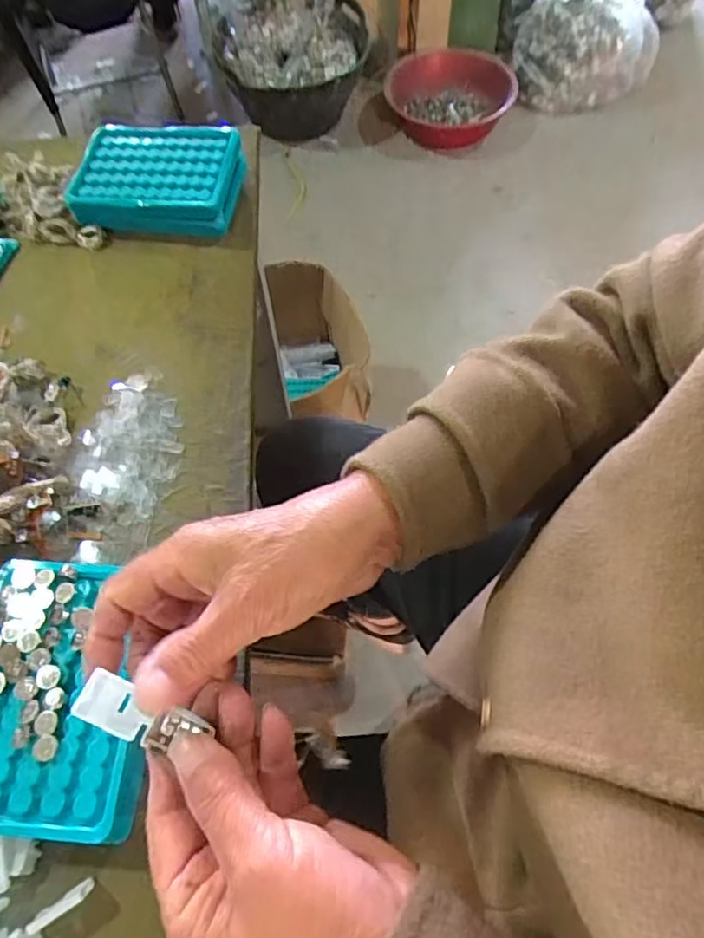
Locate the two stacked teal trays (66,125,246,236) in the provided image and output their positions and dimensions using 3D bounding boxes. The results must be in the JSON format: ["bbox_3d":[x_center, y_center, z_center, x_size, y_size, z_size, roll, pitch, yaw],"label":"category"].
[{"bbox_3d":[-0.165,-0.248,0.510,0.133,0.042,0.094,3,62,1],"label":"two stacked teal trays"}]

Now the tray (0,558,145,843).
[{"bbox_3d":[-0.153,0.117,0.313,0.096,0.033,0.128,4,62,2],"label":"tray"}]

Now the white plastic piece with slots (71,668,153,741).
[{"bbox_3d":[-0.094,0.095,0.237,0.029,0.006,0.019,22,62,8],"label":"white plastic piece with slots"}]

